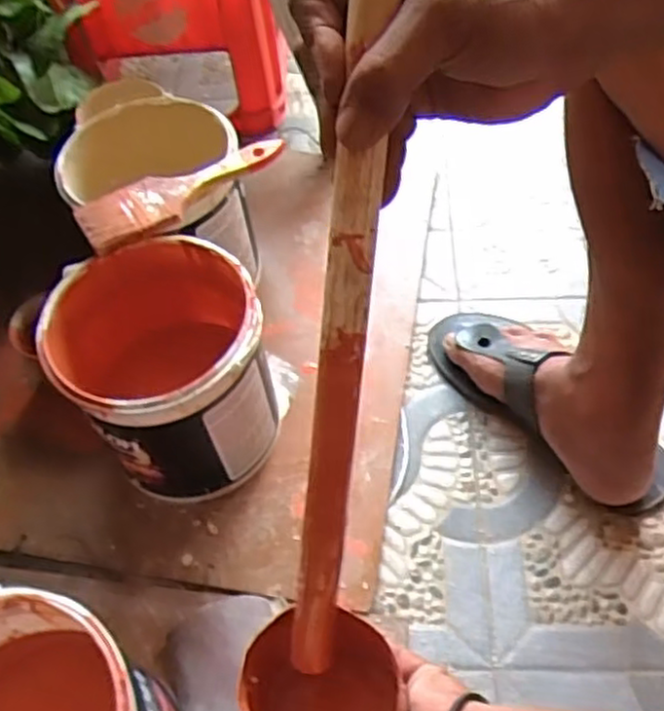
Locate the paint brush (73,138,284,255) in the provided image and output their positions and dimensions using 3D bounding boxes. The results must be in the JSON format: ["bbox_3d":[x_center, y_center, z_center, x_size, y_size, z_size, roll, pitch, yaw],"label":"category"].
[{"bbox_3d":[-0.135,-0.155,0.673,0.199,0.019,0.061,-27,58,-14],"label":"paint brush"}]

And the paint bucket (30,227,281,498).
[{"bbox_3d":[-0.145,0.020,0.678,0.170,0.186,0.172,-2,55,3],"label":"paint bucket"}]

